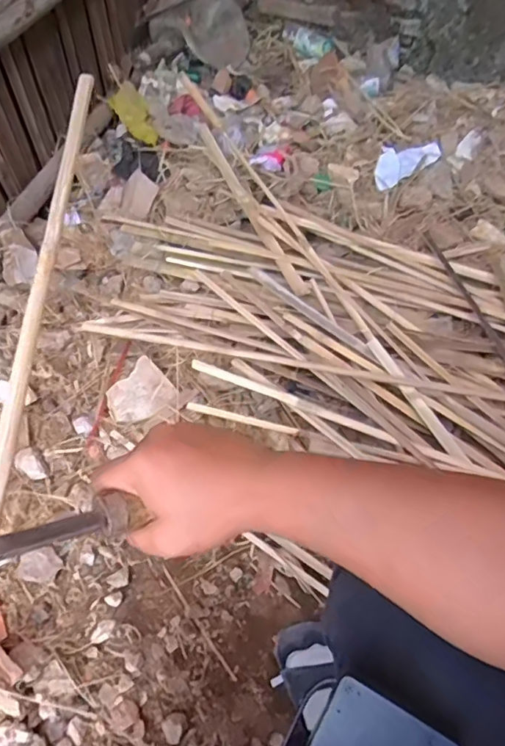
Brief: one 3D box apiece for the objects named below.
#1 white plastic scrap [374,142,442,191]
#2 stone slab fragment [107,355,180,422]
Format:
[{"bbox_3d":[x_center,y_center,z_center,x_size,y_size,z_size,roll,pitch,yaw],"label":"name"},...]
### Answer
[{"bbox_3d":[0.330,-0.486,1.204,0.195,0.026,0.113,-35,63,-22],"label":"white plastic scrap"},{"bbox_3d":[-0.187,0.029,0.877,0.102,0.024,0.093,-26,60,-18],"label":"stone slab fragment"}]

